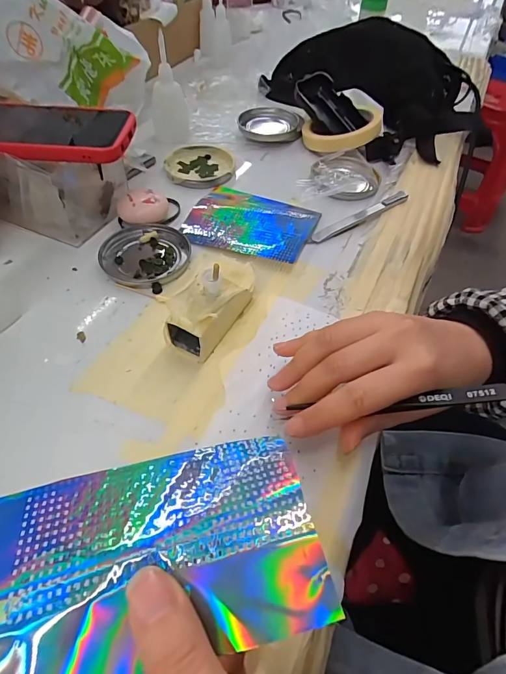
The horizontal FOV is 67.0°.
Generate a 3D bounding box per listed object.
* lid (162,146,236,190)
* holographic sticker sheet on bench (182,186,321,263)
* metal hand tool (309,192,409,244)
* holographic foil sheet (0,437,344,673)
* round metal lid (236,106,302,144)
[{"bbox_3d":[-0.062,-0.201,0.449,0.078,0.012,0.084,1,52,-2],"label":"lid"},{"bbox_3d":[-0.005,-0.116,0.383,0.125,0.008,0.100,17,51,14],"label":"holographic sticker sheet on bench"},{"bbox_3d":[0.111,-0.126,0.395,0.135,0.005,0.018,-28,58,-22],"label":"metal hand tool"},{"bbox_3d":[-0.039,0.079,0.140,0.122,0.010,0.071,-10,47,-10],"label":"holographic foil sheet"},{"bbox_3d":[0.023,-0.283,0.509,0.084,0.018,0.084,1,52,-2],"label":"round metal lid"}]

